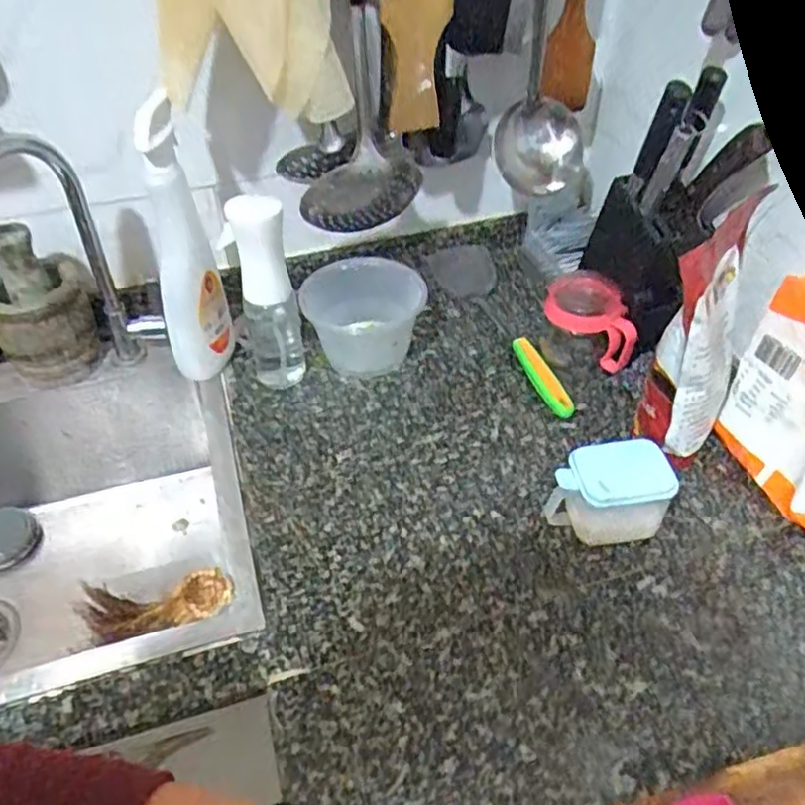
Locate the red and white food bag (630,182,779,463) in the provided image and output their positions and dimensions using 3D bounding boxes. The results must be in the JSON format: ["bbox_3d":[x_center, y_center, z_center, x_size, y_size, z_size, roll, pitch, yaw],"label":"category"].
[{"bbox_3d":[0.281,-0.051,0.649,0.066,0.250,0.144,24,49,24],"label":"red and white food bag"}]

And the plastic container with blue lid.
[{"bbox_3d":[0.184,0.084,0.627,0.095,0.090,0.055,-2,44,-1],"label":"plastic container with blue lid"}]

